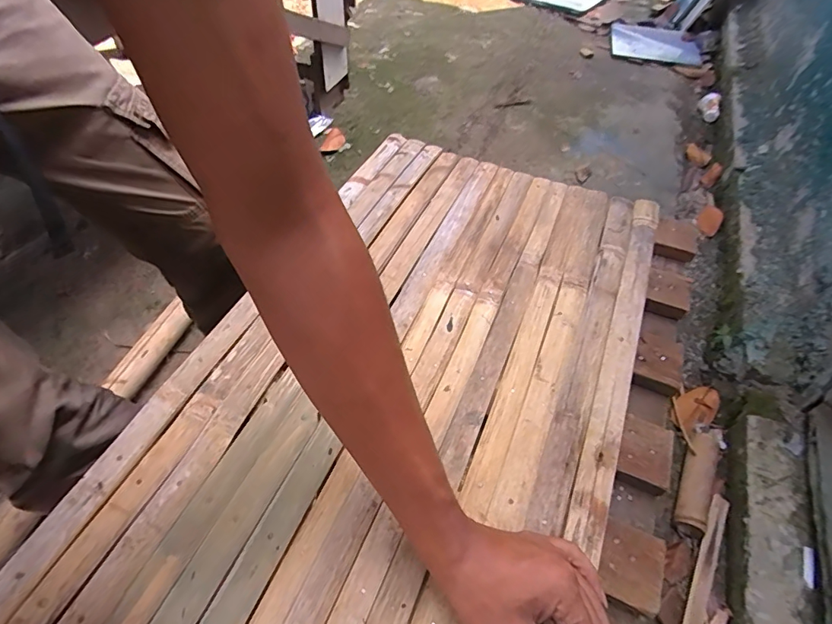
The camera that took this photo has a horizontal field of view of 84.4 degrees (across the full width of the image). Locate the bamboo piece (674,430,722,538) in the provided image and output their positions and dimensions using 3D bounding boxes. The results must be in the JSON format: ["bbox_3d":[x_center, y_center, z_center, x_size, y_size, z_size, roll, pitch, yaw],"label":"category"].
[{"bbox_3d":[0.521,0.297,0.846,0.054,0.041,0.231,27,56,17],"label":"bamboo piece"}]

